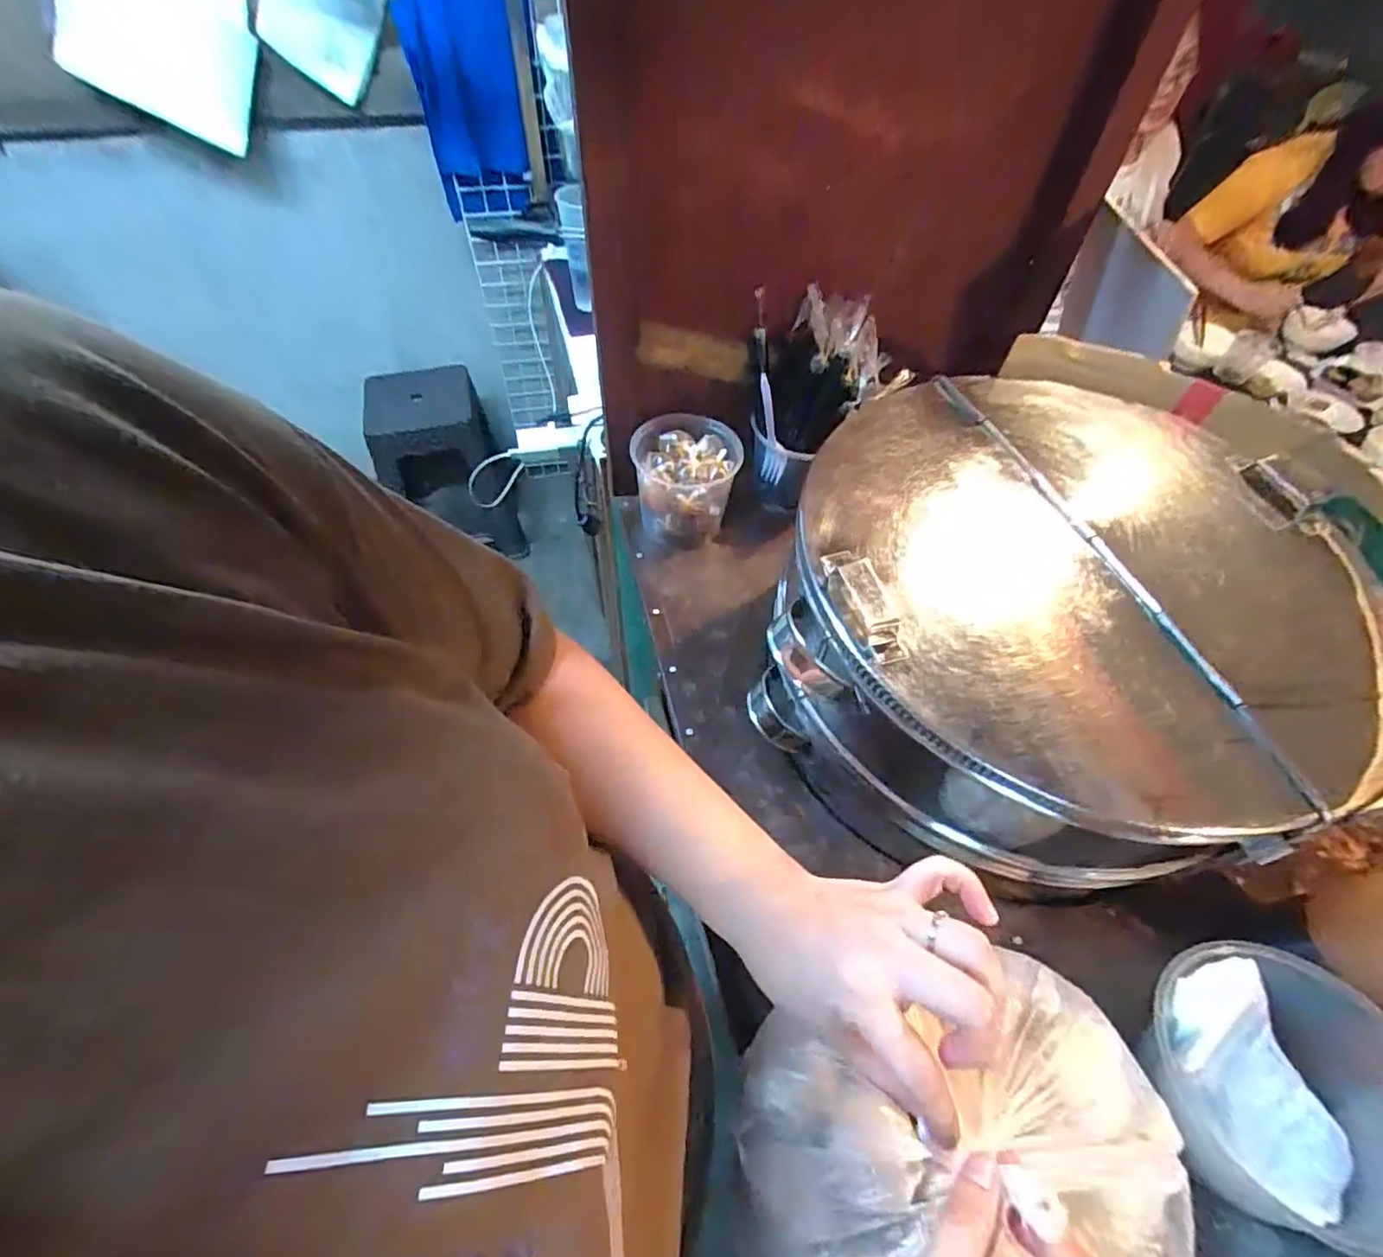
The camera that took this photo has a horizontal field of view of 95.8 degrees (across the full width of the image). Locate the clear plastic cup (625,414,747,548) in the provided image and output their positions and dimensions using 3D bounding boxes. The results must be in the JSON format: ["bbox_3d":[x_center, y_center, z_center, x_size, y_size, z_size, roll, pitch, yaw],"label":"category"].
[{"bbox_3d":[-0.006,-0.161,0.684,0.108,0.108,0.105,1,54,-2],"label":"clear plastic cup"}]

